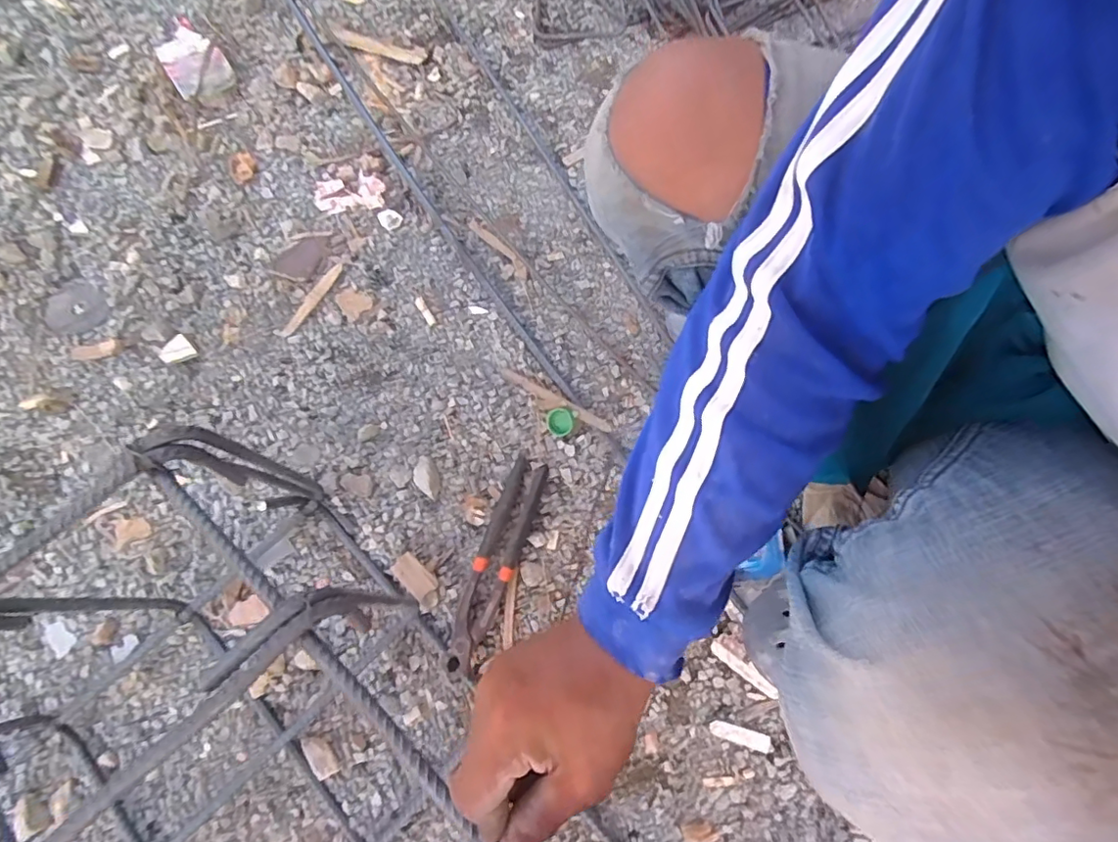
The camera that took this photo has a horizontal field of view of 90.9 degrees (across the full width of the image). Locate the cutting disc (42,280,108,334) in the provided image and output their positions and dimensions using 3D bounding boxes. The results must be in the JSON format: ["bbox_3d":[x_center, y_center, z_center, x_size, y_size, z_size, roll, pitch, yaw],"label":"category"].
[{"bbox_3d":[-0.585,-0.136,0.668,0.075,0.004,0.066,34,76,8],"label":"cutting disc"}]

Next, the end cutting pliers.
[{"bbox_3d":[-0.065,0.146,0.574,0.041,0.016,0.224,24,69,-10],"label":"end cutting pliers"}]

